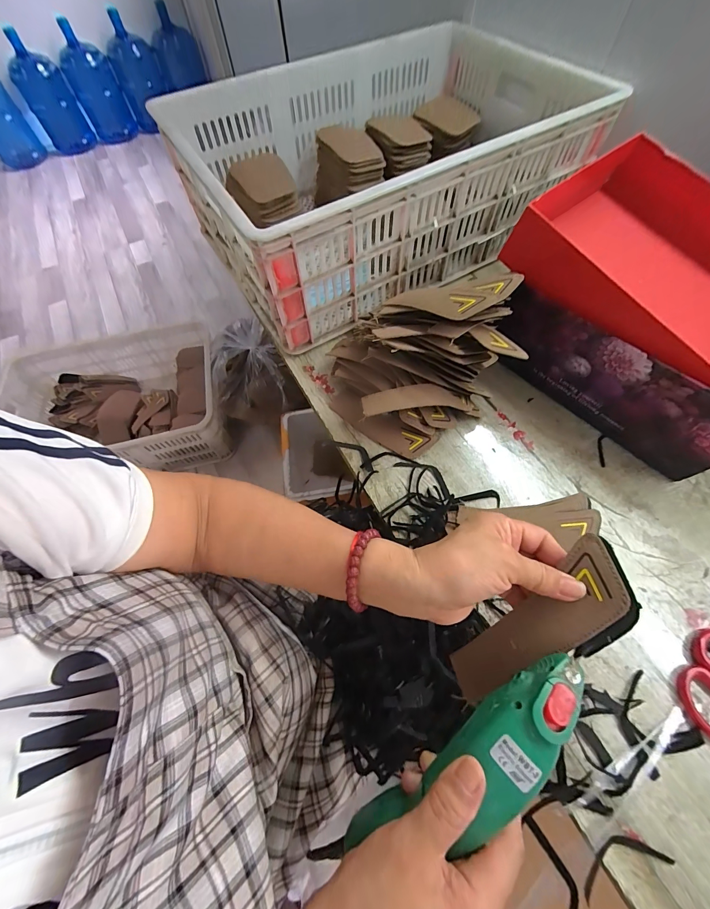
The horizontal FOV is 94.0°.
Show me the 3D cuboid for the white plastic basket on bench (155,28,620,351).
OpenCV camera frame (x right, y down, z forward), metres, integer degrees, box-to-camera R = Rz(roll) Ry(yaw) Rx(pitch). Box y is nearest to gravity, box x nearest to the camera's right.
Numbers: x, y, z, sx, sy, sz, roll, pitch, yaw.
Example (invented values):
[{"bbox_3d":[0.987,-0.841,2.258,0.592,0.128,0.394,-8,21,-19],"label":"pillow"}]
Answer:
[{"bbox_3d":[0.039,-0.501,0.573,0.608,0.182,0.446,-31,66,-13],"label":"white plastic basket on bench"}]

